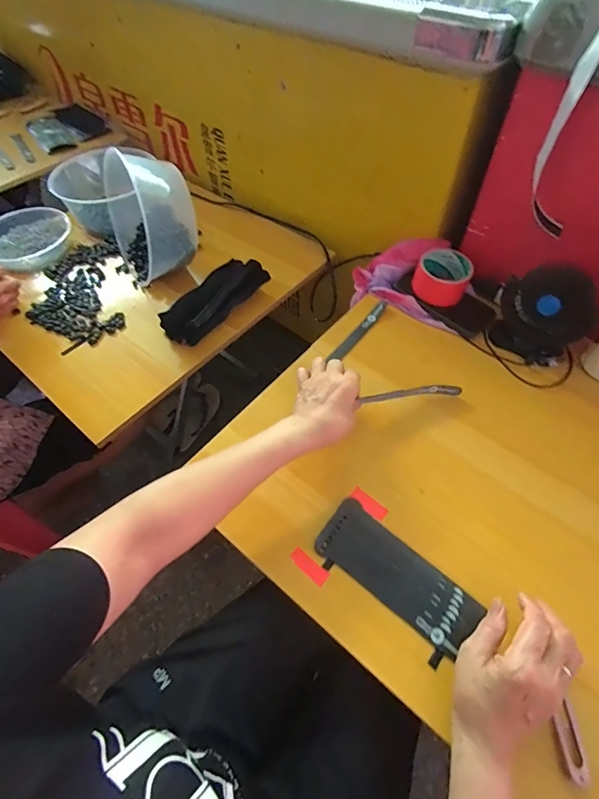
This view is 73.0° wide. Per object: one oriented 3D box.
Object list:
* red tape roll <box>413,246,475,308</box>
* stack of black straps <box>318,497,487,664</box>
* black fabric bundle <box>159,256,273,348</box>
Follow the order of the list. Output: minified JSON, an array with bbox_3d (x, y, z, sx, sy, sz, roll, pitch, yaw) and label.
[{"bbox_3d":[0.243,-0.209,0.684,0.086,0.050,0.087,-1,56,1],"label":"red tape roll"},{"bbox_3d":[0.105,0.193,0.454,0.177,0.012,0.069,35,63,23],"label":"stack of black straps"},{"bbox_3d":[-0.154,-0.177,0.738,0.081,0.059,0.213,31,62,20],"label":"black fabric bundle"}]

